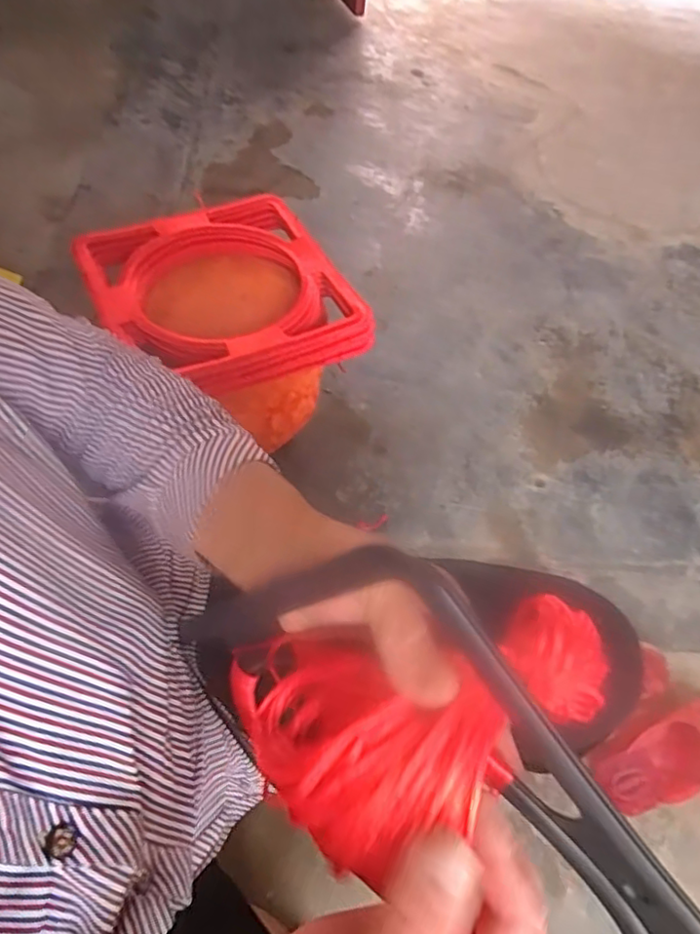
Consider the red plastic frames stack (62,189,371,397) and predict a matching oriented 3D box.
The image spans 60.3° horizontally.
[{"bbox_3d":[-0.171,-0.256,0.866,0.294,0.055,0.349,-24,62,-19],"label":"red plastic frames stack"}]

